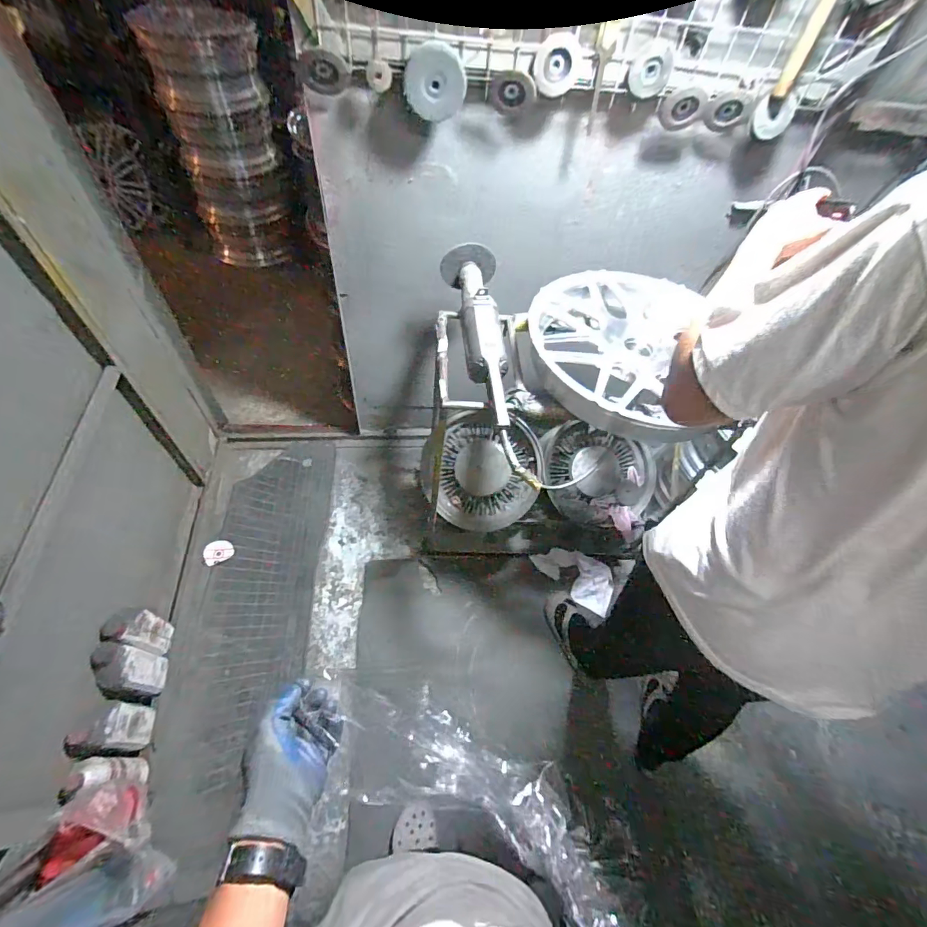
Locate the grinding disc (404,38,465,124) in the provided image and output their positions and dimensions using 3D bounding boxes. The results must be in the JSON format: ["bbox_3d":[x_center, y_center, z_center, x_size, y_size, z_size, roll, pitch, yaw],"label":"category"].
[{"bbox_3d":[-0.056,-0.746,0.852,0.121,0.117,0.022,-13,57,-16],"label":"grinding disc"}]

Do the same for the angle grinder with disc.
[{"bbox_3d":[0.033,-0.308,0.993,0.137,0.109,0.515,0,54,-7],"label":"angle grinder with disc"}]

